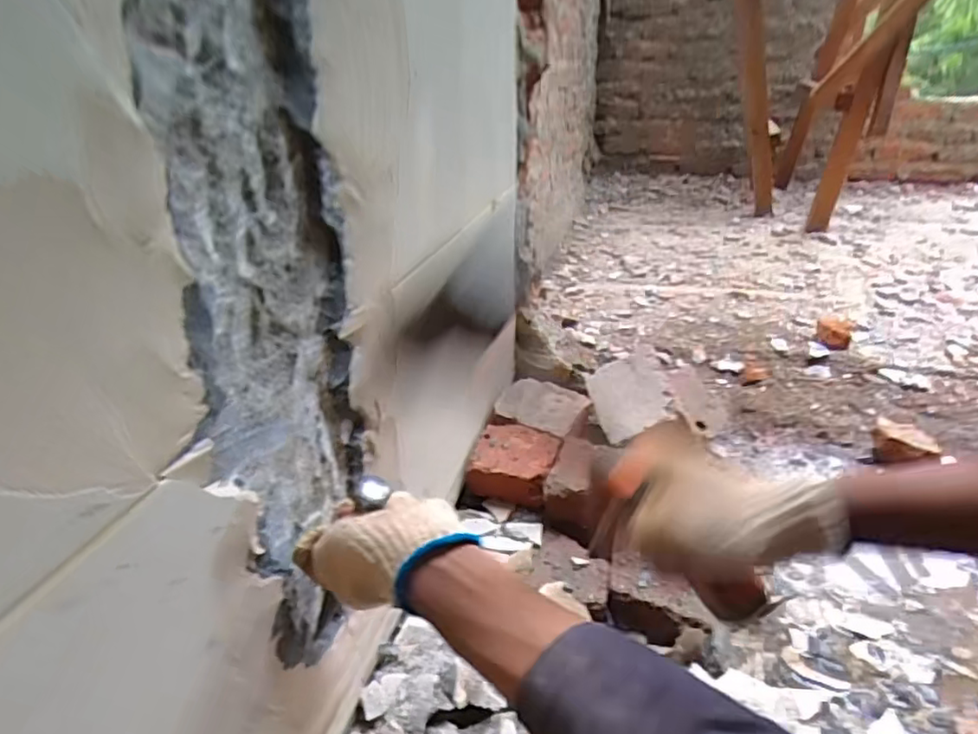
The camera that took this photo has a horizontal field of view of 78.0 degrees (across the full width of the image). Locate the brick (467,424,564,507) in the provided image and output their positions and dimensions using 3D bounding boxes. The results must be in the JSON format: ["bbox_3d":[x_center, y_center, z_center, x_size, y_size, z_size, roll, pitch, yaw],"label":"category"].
[{"bbox_3d":[0.033,0.124,0.790,0.104,0.063,0.101,10,32,18],"label":"brick"}]

